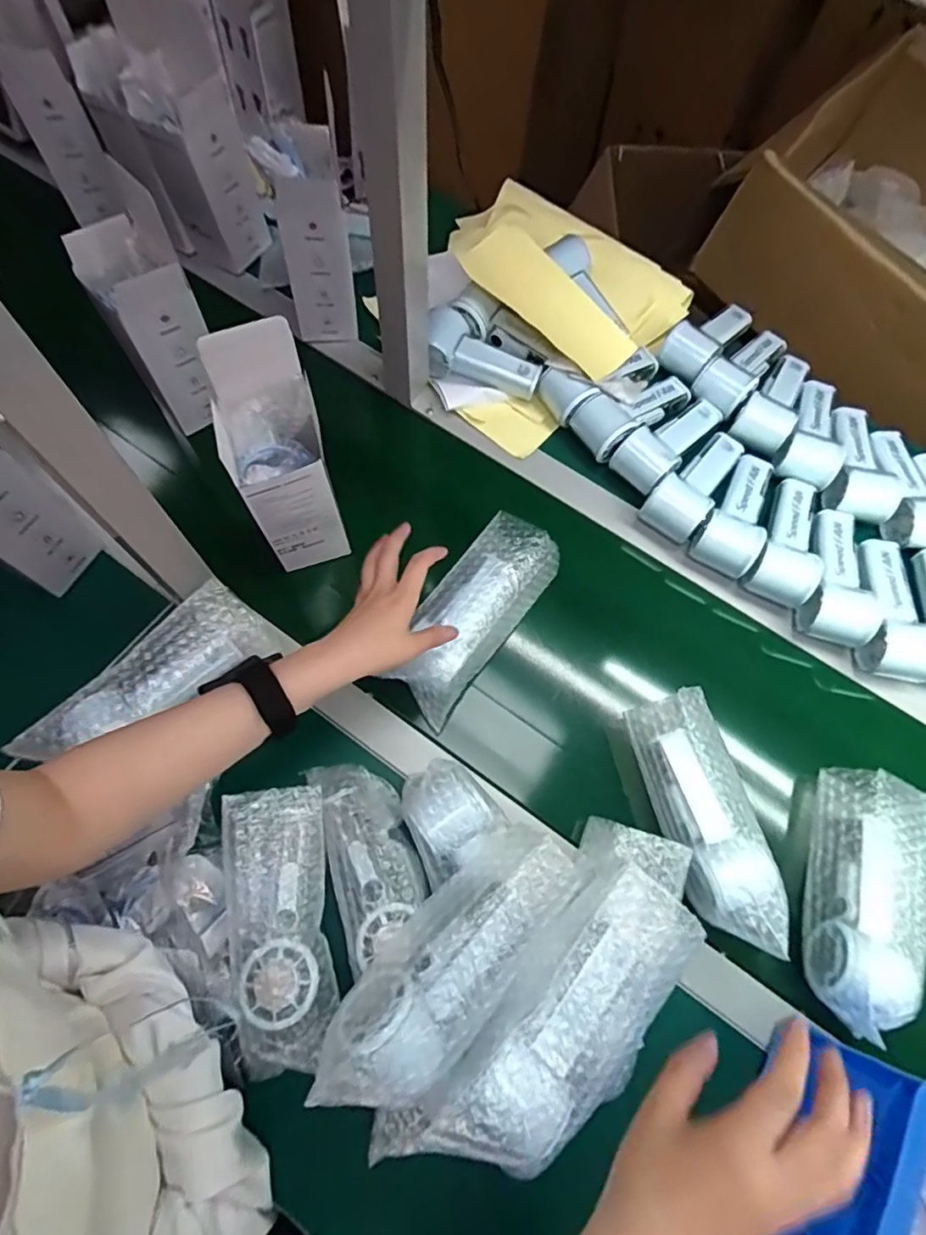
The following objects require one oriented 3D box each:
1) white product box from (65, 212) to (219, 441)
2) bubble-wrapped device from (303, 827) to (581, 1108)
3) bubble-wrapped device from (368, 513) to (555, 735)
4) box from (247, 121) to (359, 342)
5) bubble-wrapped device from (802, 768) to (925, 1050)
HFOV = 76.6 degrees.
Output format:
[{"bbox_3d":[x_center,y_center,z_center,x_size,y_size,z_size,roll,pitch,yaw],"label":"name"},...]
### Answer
[{"bbox_3d":[-0.308,-0.288,0.603,0.080,0.192,0.085,-27,72,-13],"label":"white product box"},{"bbox_3d":[0.001,0.235,0.405,0.081,0.048,0.195,42,72,13],"label":"bubble-wrapped device"},{"bbox_3d":[0.008,-0.002,0.571,0.084,0.056,0.210,30,75,9],"label":"bubble-wrapped device"},{"bbox_3d":[-0.167,-0.416,0.651,0.075,0.191,0.082,-10,69,-7],"label":"box"},{"bbox_3d":[0.343,0.234,0.496,0.078,0.058,0.202,22,68,6],"label":"bubble-wrapped device"}]

